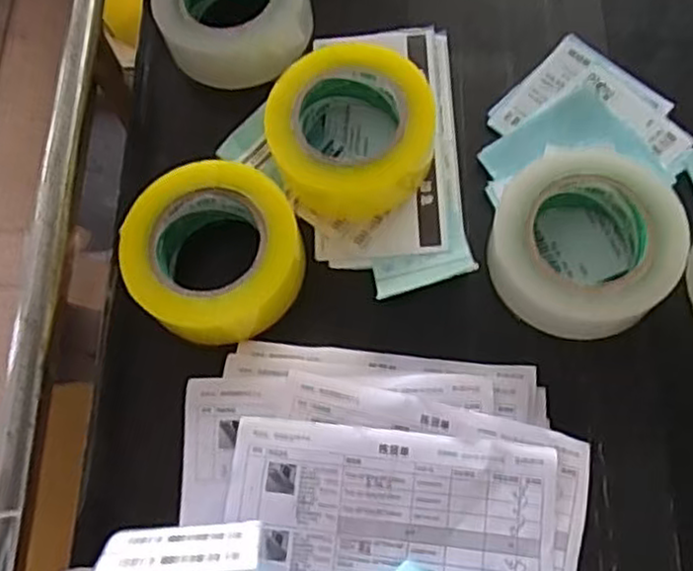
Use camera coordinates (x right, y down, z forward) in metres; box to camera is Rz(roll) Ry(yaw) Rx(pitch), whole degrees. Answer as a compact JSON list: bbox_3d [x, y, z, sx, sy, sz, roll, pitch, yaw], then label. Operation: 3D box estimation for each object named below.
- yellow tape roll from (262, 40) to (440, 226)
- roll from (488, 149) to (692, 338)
[{"bbox_3d":[0.002,-0.117,0.530,0.120,0.045,0.112,-1,70,2],"label":"yellow tape roll"},{"bbox_3d":[0.161,-0.026,0.484,0.122,0.056,0.114,-1,70,2],"label":"roll"}]

